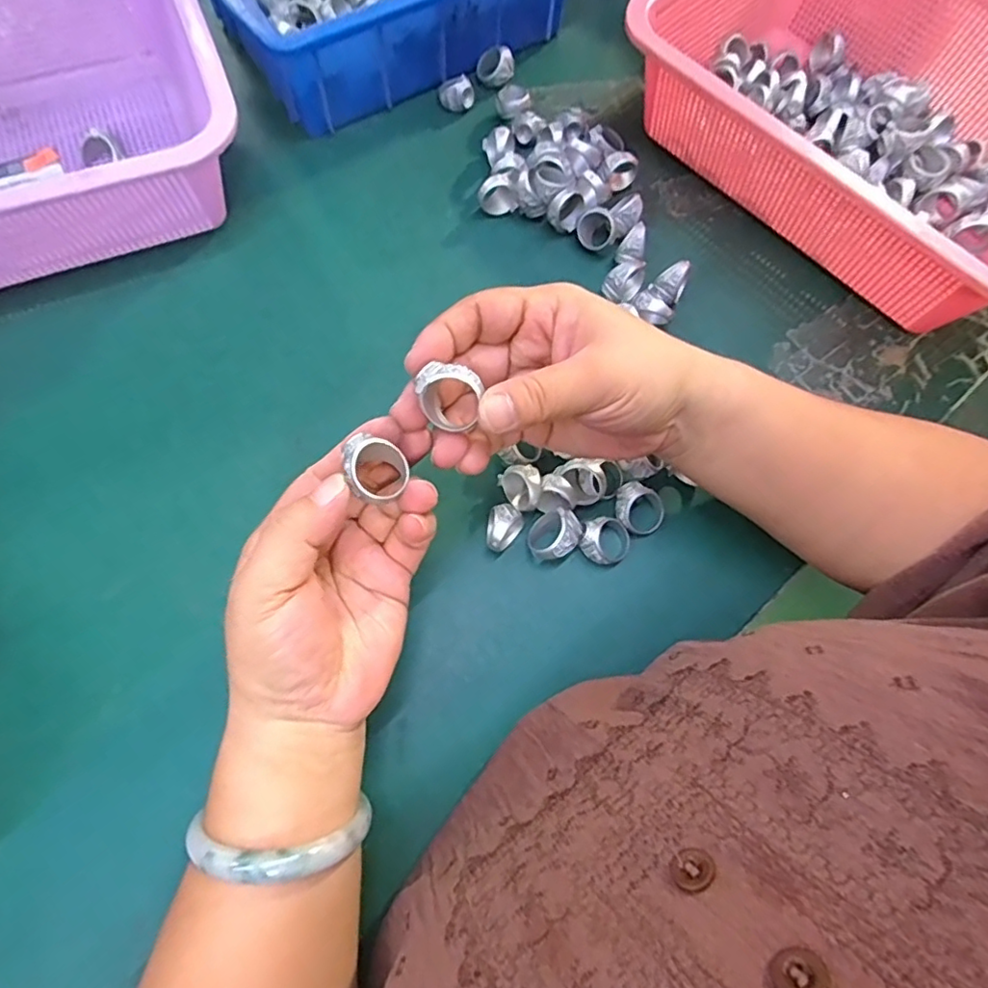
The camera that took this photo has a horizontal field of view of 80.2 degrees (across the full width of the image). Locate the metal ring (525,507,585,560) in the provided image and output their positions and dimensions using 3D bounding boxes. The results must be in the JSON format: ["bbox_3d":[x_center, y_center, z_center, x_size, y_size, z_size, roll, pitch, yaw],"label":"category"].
[{"bbox_3d":[0.032,0.023,0.322,0.031,0.023,0.026,-35,75,-14],"label":"metal ring"}]

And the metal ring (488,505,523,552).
[{"bbox_3d":[0.005,0.020,0.321,0.018,0.023,0.024,16,70,3],"label":"metal ring"}]

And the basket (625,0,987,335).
[{"bbox_3d":[0.251,-0.246,0.392,0.224,0.094,0.287,-42,77,-15],"label":"basket"}]

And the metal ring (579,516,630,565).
[{"bbox_3d":[0.062,0.026,0.326,0.028,0.019,0.025,-32,74,-13],"label":"metal ring"}]

